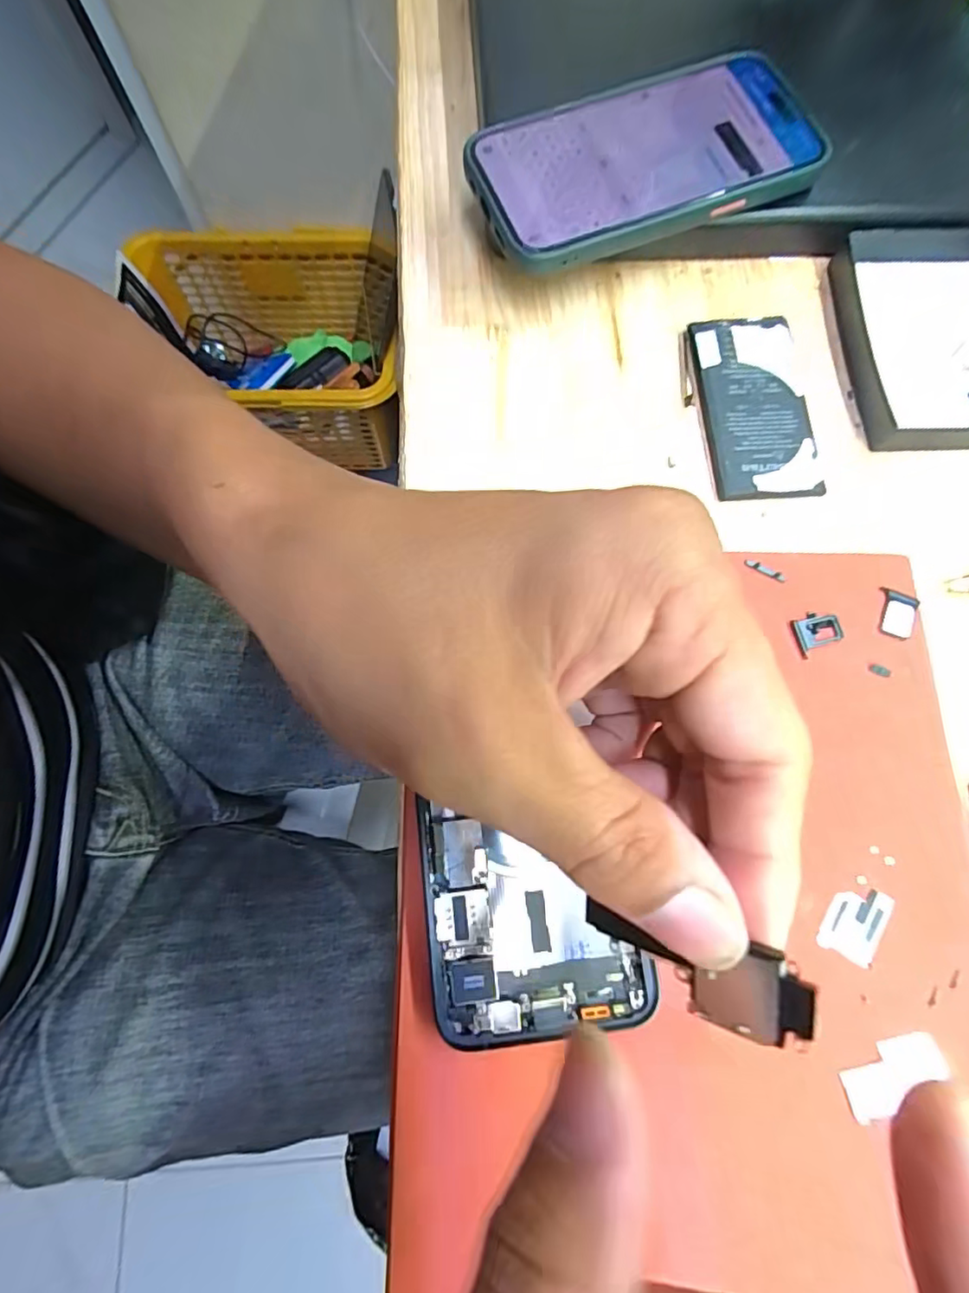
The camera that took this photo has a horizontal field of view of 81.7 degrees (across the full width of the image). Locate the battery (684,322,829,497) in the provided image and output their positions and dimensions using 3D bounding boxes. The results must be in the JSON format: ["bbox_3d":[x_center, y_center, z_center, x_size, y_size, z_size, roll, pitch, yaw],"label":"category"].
[{"bbox_3d":[0.115,-0.103,0.241,0.044,0.007,0.085,-4,74,-2],"label":"battery"}]

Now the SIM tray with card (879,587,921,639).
[{"bbox_3d":[0.158,-0.012,0.214,0.013,0.004,0.018,21,75,5],"label":"SIM tray with card"}]

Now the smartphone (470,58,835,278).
[{"bbox_3d":[0.069,-0.209,0.241,0.142,0.013,0.068,-20,86,-4],"label":"smartphone"}]

